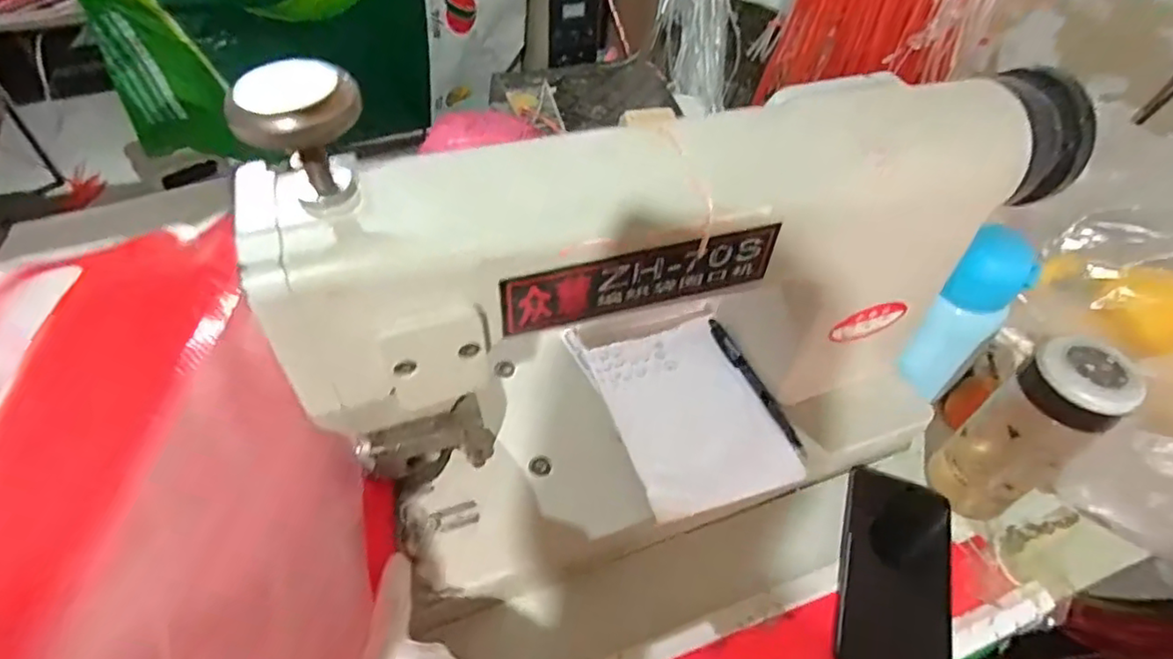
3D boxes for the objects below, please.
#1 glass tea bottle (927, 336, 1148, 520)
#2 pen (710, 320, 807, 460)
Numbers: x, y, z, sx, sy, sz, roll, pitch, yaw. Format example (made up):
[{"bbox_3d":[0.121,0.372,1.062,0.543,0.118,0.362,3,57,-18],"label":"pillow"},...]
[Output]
[{"bbox_3d":[0.334,0.081,0.469,0.057,0.164,0.062,-13,51,-14],"label":"glass tea bottle"},{"bbox_3d":[0.143,0.045,0.524,0.012,0.014,0.137,-19,53,-18],"label":"pen"}]

